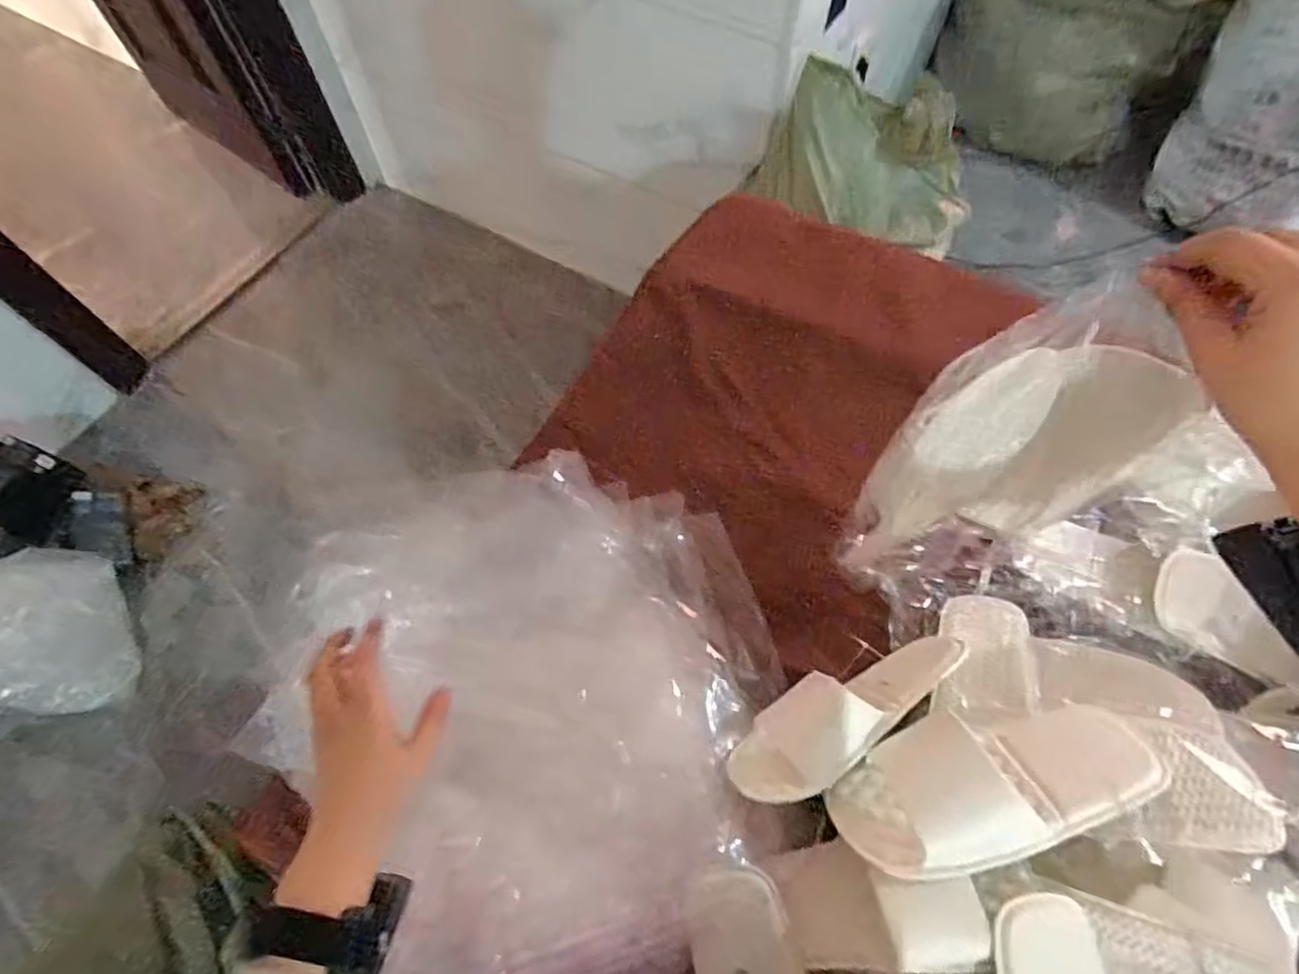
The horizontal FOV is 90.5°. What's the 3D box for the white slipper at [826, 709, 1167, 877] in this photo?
[{"bbox_3d":[0.281,0.228,0.517,0.269,0.061,0.104,-16,65,-8],"label":"white slipper"}]

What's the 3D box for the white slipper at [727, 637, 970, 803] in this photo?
[{"bbox_3d":[0.177,0.194,0.576,0.242,0.078,0.076,-32,68,-14],"label":"white slipper"}]

